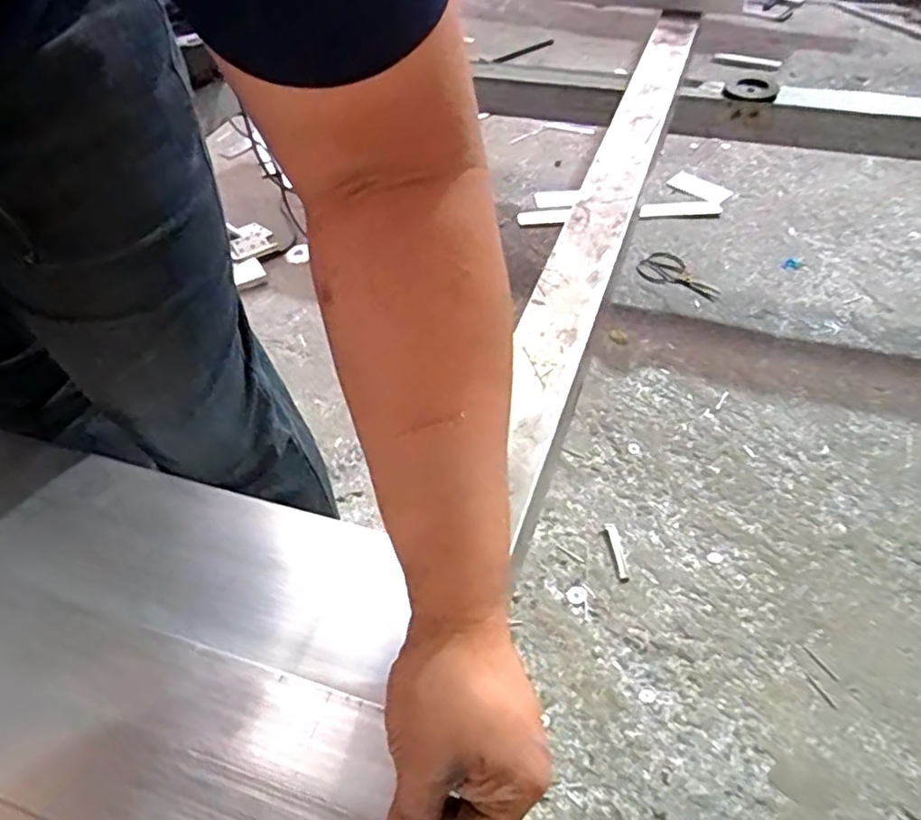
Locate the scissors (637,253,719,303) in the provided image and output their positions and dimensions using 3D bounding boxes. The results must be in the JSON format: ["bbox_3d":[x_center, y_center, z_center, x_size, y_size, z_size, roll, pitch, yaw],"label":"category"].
[{"bbox_3d":[0.472,-0.288,1.376,0.102,0.020,0.183,-28,57,-15],"label":"scissors"}]

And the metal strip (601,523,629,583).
[{"bbox_3d":[0.242,0.221,0.971,0.021,0.007,0.099,-8,51,-5],"label":"metal strip"}]

